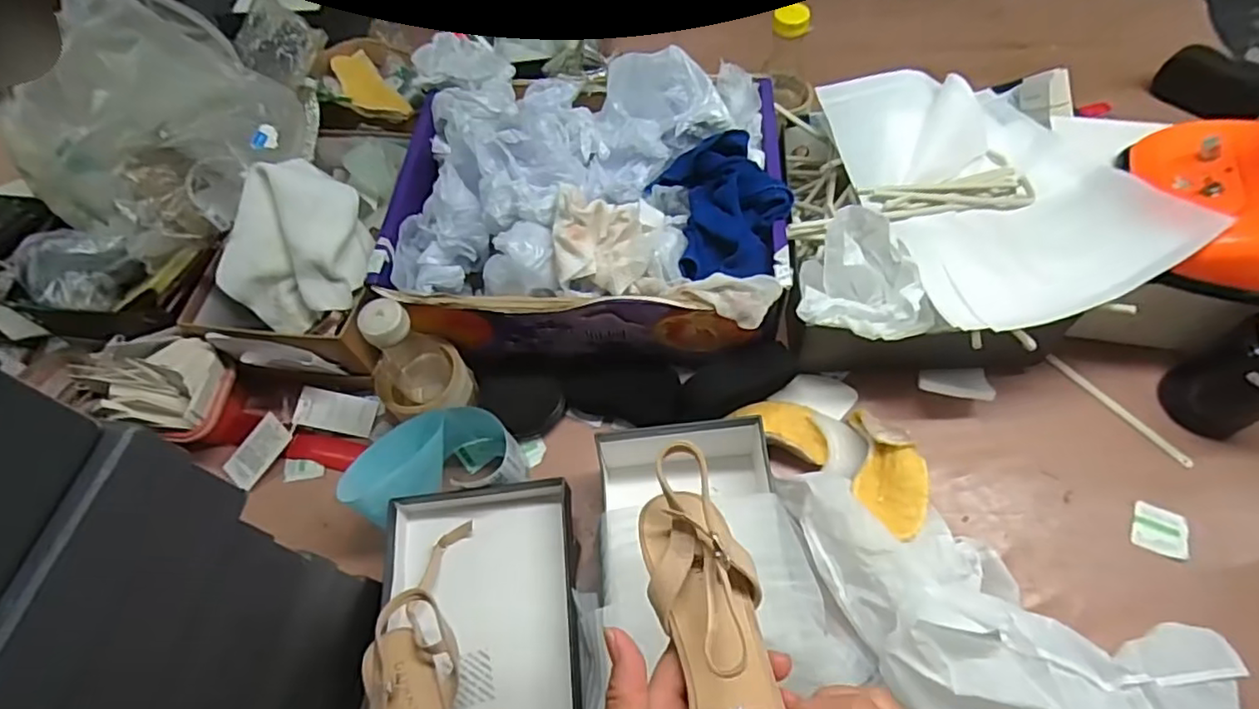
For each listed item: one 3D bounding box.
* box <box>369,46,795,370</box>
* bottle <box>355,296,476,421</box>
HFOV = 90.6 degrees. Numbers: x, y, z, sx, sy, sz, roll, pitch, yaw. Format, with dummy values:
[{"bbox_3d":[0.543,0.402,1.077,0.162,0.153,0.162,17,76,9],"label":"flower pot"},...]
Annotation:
[{"bbox_3d":[-0.045,-0.176,0.670,0.400,0.162,0.333,1,60,5],"label":"box"},{"bbox_3d":[-0.211,0.007,0.601,0.083,0.156,0.076,-2,60,3],"label":"bottle"}]

